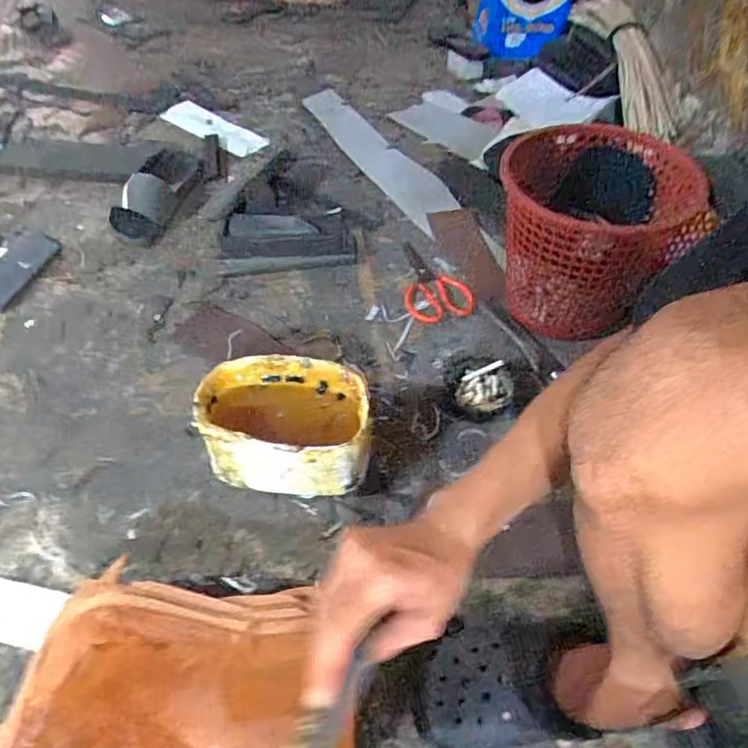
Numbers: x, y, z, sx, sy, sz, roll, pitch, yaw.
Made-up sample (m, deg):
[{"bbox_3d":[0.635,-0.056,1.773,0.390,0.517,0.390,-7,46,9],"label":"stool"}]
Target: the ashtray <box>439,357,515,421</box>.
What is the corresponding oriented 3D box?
[{"bbox_3d":[0.149,0.020,0.790,0.099,0.027,0.106,2,51,-2],"label":"ashtray"}]

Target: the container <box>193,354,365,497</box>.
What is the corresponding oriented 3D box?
[{"bbox_3d":[-0.106,0.069,0.674,0.191,0.132,0.125,6,51,1],"label":"container"}]

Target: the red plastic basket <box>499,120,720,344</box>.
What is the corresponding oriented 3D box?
[{"bbox_3d":[0.315,-0.211,0.820,0.263,0.198,0.253,12,50,8],"label":"red plastic basket"}]

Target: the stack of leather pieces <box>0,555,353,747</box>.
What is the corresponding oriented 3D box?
[{"bbox_3d":[-0.157,0.276,0.441,0.268,0.025,0.214,2,51,-2],"label":"stack of leather pieces"}]

